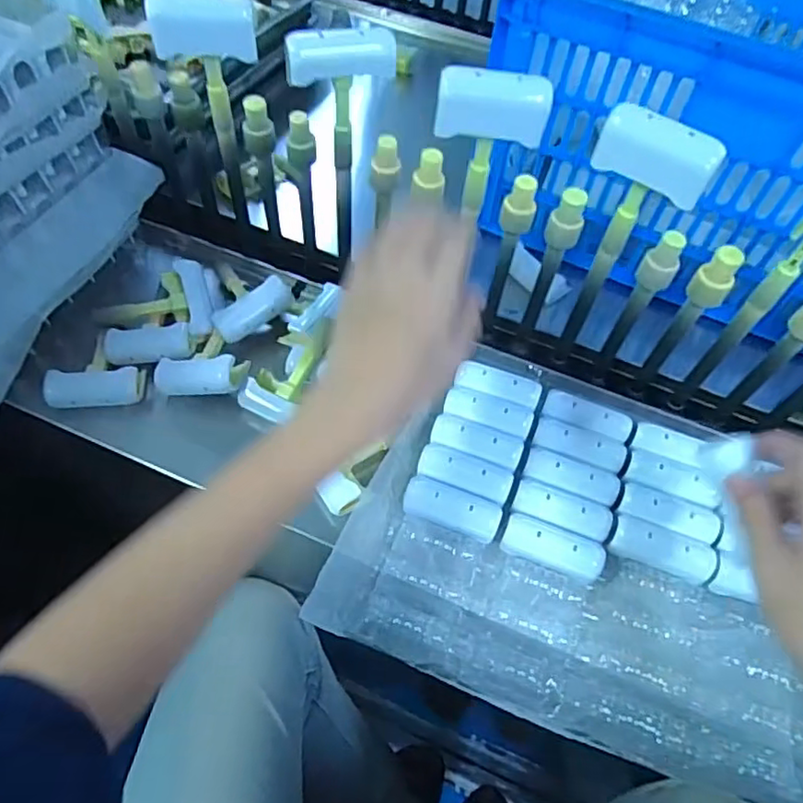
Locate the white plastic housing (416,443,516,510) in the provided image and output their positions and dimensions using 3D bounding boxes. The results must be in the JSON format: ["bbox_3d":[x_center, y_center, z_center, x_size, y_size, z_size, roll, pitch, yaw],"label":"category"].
[{"bbox_3d":[0.051,0.059,0.492,0.076,0.012,0.034,19,57,8],"label":"white plastic housing"}]

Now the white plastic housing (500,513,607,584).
[{"bbox_3d":[0.117,0.112,0.469,0.078,0.012,0.032,21,57,9],"label":"white plastic housing"}]

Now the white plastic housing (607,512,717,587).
[{"bbox_3d":[0.203,0.115,0.472,0.077,0.016,0.031,23,58,10],"label":"white plastic housing"}]

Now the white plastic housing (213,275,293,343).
[{"bbox_3d":[-0.141,-0.089,0.577,0.076,0.018,0.032,-32,64,-23],"label":"white plastic housing"}]

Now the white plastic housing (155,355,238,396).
[{"bbox_3d":[-0.180,-0.021,0.530,0.072,0.023,0.032,0,55,14],"label":"white plastic housing"}]

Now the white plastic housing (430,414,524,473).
[{"bbox_3d":[0.063,0.034,0.509,0.076,0.008,0.035,15,57,5],"label":"white plastic housing"}]

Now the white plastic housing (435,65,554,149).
[{"bbox_3d":[0.063,-0.200,0.425,0.077,0.049,0.021,1,57,-4],"label":"white plastic housing"}]

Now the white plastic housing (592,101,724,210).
[{"bbox_3d":[0.168,-0.162,0.403,0.076,0.041,0.016,35,61,17],"label":"white plastic housing"}]

